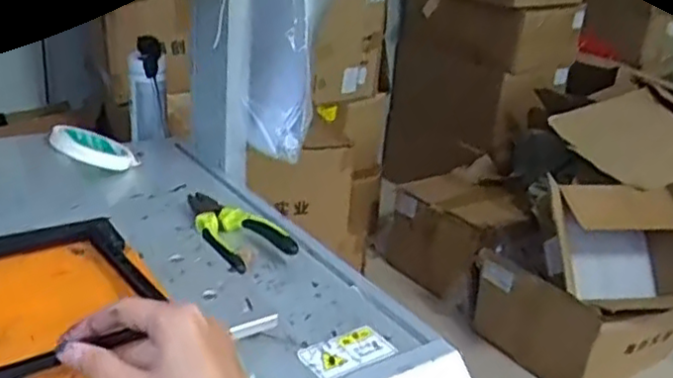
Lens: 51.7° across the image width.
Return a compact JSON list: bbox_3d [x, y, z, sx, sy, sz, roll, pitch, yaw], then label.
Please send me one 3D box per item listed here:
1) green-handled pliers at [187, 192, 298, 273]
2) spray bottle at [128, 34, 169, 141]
[{"bbox_3d":[-0.105,0.034,0.673,0.070,0.013,0.158,-12,28,-35],"label":"green-handled pliers"},{"bbox_3d":[-0.251,-0.130,0.926,0.050,0.128,0.042,-2,24,-16],"label":"spray bottle"}]

